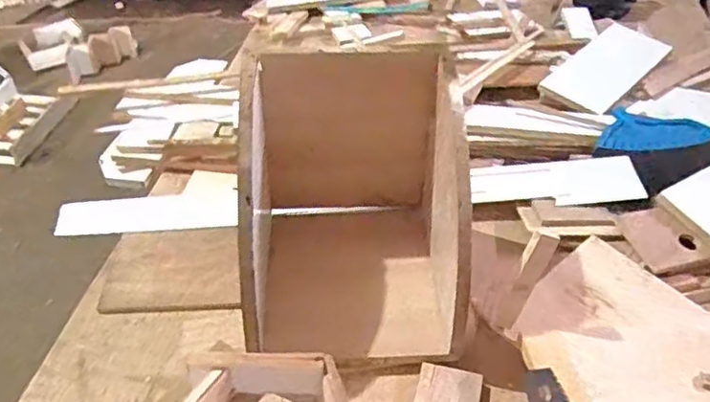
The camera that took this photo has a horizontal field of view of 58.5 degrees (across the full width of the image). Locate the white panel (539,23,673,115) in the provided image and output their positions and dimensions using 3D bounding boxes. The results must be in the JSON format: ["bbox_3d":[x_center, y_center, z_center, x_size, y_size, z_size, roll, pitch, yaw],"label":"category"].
[{"bbox_3d":[0.555,-0.297,1.401,0.159,0.015,0.297,31,59,31],"label":"white panel"}]

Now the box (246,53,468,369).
[{"bbox_3d":[-0.002,-0.012,0.905,0.289,0.315,0.380,-2,41,0],"label":"box"}]

